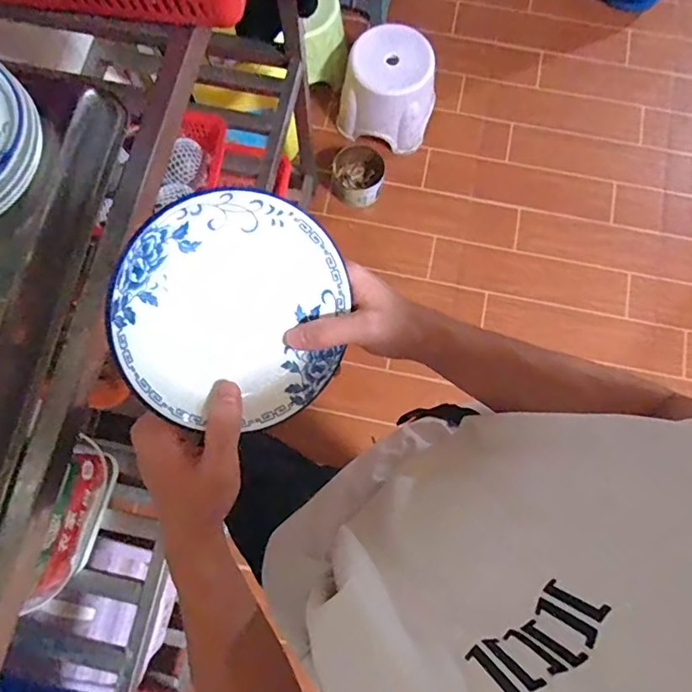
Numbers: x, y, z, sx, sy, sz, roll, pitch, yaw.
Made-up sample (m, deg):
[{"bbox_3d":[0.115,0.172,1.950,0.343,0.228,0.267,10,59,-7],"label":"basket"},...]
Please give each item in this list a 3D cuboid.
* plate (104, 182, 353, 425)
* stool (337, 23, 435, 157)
[{"bbox_3d":[-0.074,-0.024,0.349,0.150,0.018,0.149,-8,106,-27],"label":"plate"},{"bbox_3d":[0.132,-0.751,1.490,0.252,0.215,0.255,20,77,5],"label":"stool"}]

